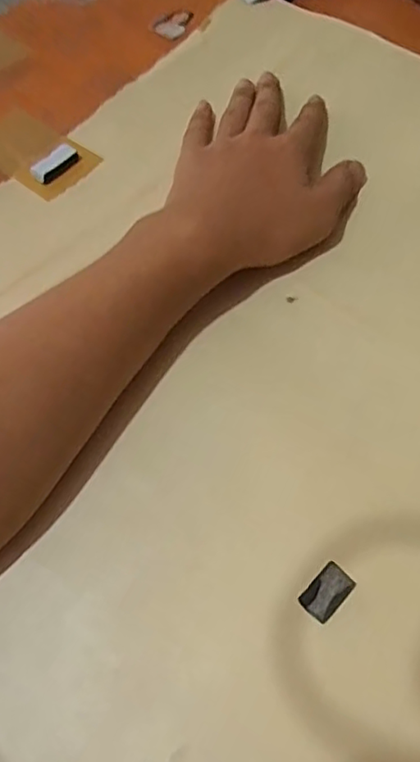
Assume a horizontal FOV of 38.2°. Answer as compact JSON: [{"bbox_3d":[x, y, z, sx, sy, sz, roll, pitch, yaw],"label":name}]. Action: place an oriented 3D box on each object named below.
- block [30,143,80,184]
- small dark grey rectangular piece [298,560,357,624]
[{"bbox_3d":[-0.098,-0.138,0.385,0.016,0.009,0.034,34,68,19],"label":"block"},{"bbox_3d":[0.050,0.089,0.257,0.015,0.004,0.023,40,70,22],"label":"small dark grey rectangular piece"}]

